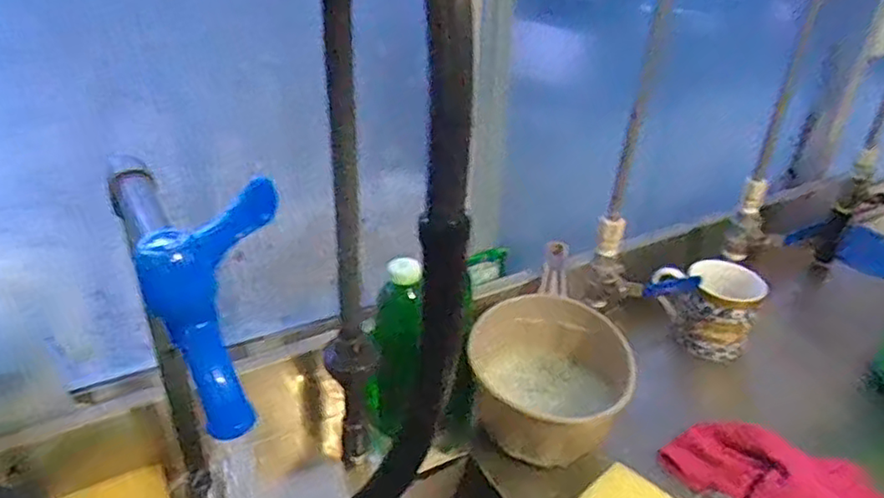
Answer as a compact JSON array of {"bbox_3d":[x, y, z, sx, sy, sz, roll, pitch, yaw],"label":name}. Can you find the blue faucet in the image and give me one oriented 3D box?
[{"bbox_3d":[-0.102,0.025,0.275,0.047,0.086,0.069,4,30,3],"label":"blue faucet"}]

